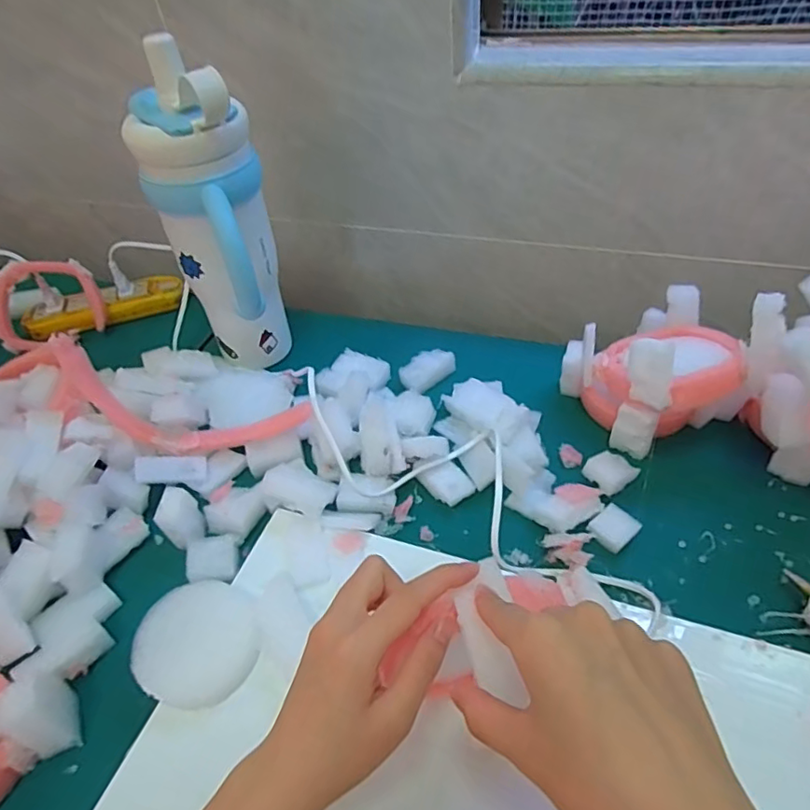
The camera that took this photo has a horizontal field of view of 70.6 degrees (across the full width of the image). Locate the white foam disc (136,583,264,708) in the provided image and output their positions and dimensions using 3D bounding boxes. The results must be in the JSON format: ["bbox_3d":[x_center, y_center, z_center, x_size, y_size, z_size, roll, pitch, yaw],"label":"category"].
[{"bbox_3d":[-0.139,0.159,0.384,0.078,0.007,0.077,3,58,-4],"label":"white foam disc"}]

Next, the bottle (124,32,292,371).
[{"bbox_3d":[-0.155,-0.152,0.516,0.111,0.280,0.085,28,54,30],"label":"bottle"}]

